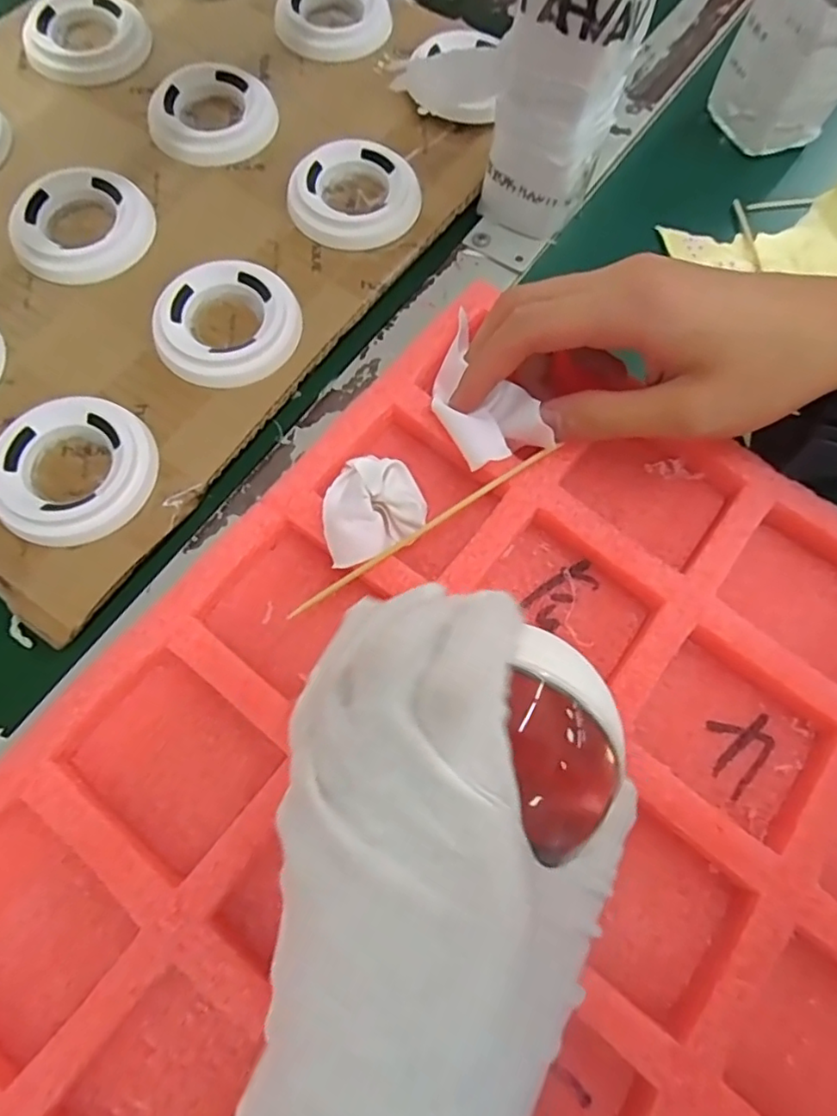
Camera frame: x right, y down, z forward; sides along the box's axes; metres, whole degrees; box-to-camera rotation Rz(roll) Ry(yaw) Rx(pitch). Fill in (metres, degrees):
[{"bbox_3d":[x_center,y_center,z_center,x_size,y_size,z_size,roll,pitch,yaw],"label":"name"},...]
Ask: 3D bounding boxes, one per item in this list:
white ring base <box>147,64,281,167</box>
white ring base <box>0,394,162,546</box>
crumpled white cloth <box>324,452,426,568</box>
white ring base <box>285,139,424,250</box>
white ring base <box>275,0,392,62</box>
[{"bbox_3d":[-0.117,-0.256,0.346,0.063,0.016,0.067,1,70,-3],"label":"white ring base"},{"bbox_3d":[-0.155,-0.040,0.273,0.067,0.014,0.070,1,70,-3],"label":"white ring base"},{"bbox_3d":[-0.019,-0.021,0.253,0.043,0.009,0.041,-14,92,-22],"label":"crumpled white cloth"},{"bbox_3d":[-0.035,-0.199,0.329,0.069,0.016,0.061,9,69,0],"label":"white ring base"},{"bbox_3d":[-0.053,-0.342,0.381,0.070,0.019,0.067,-5,70,-5],"label":"white ring base"}]

